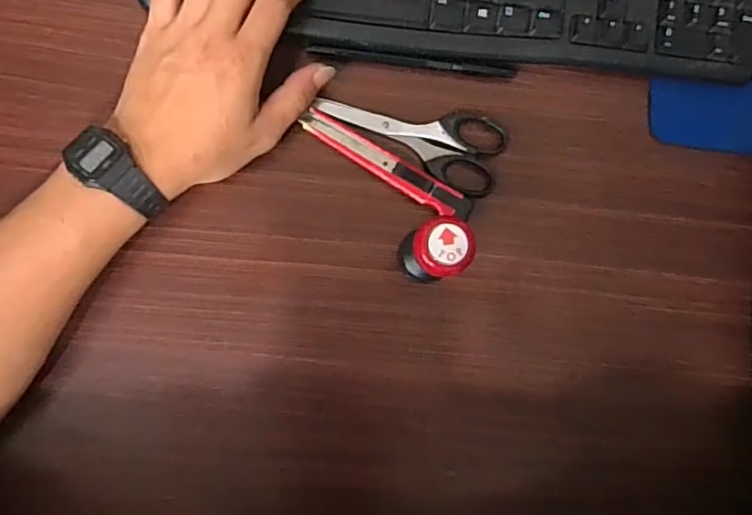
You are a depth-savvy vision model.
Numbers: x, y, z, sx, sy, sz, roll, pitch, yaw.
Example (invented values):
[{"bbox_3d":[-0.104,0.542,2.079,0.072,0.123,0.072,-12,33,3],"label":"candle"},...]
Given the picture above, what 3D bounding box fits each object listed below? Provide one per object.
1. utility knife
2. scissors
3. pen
[{"bbox_3d":[0.009,-0.062,0.393,0.129,0.011,0.020,30,89,-6],"label":"utility knife"},{"bbox_3d":[0.025,-0.087,0.400,0.131,0.006,0.054,18,90,-6],"label":"scissors"},{"bbox_3d":[0.027,-0.137,0.403,0.145,0.006,0.007,5,91,-6],"label":"pen"}]

